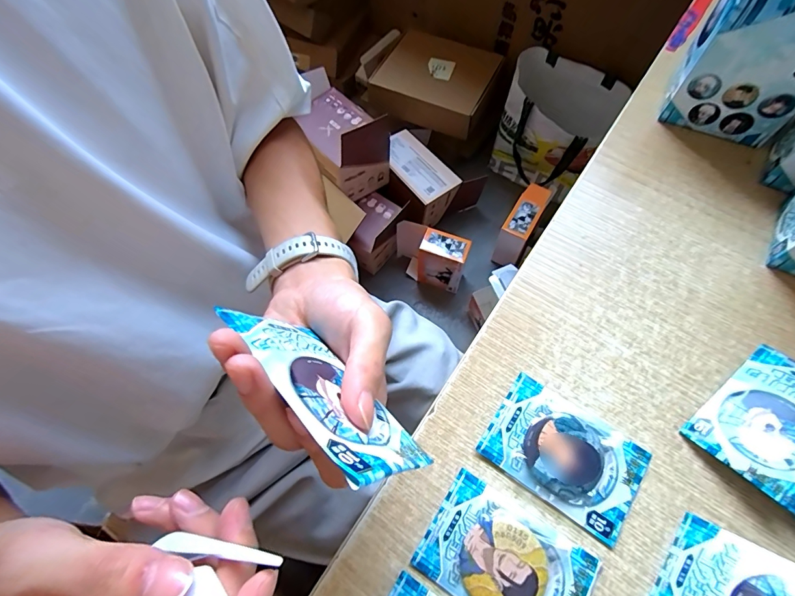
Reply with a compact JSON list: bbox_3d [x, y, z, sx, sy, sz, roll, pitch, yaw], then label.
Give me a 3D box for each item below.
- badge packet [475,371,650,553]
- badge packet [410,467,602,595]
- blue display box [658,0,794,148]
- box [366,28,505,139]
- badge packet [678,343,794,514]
[{"bbox_3d":[0.119,0.109,0.282,0.103,0.011,0.069,32,72,15],"label":"badge packet"},{"bbox_3d":[0.070,0.172,0.257,0.103,0.012,0.069,30,72,14],"label":"badge packet"},{"bbox_3d":[0.311,-0.209,0.341,0.098,0.140,0.062,23,70,11],"label":"blue display box"},{"bbox_3d":[0.120,-0.654,1.203,0.345,0.121,0.297,29,71,13],"label":"box"},{"bbox_3d":[0.264,0.084,0.277,0.103,0.006,0.069,-38,50,-11],"label":"badge packet"}]

